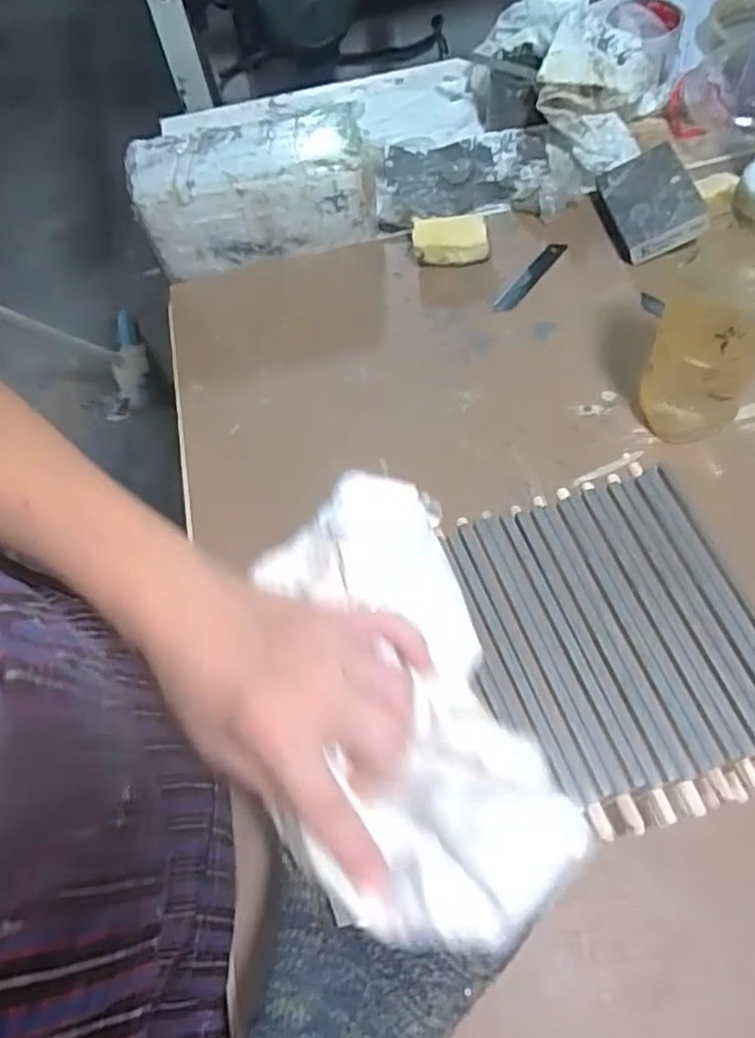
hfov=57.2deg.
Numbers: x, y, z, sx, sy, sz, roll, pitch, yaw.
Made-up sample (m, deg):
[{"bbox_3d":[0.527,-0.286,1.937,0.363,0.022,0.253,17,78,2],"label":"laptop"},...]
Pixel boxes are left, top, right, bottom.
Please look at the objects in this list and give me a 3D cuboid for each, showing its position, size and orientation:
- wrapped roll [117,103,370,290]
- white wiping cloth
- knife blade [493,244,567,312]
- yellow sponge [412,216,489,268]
[{"bbox_3d":[-0.118,-0.311,0.654,0.220,0.081,0.102,-8,62,0],"label":"wrapped roll"},{"bbox_3d":[0.009,0.079,0.329,0.105,0.032,0.213,-16,62,-4],"label":"white wiping cloth"},{"bbox_3d":[0.138,-0.217,0.626,0.016,0.007,0.094,37,74,11],"label":"knife blade"},{"bbox_3d":[0.067,-0.256,0.638,0.068,0.028,0.038,-1,62,4],"label":"yellow sponge"}]

